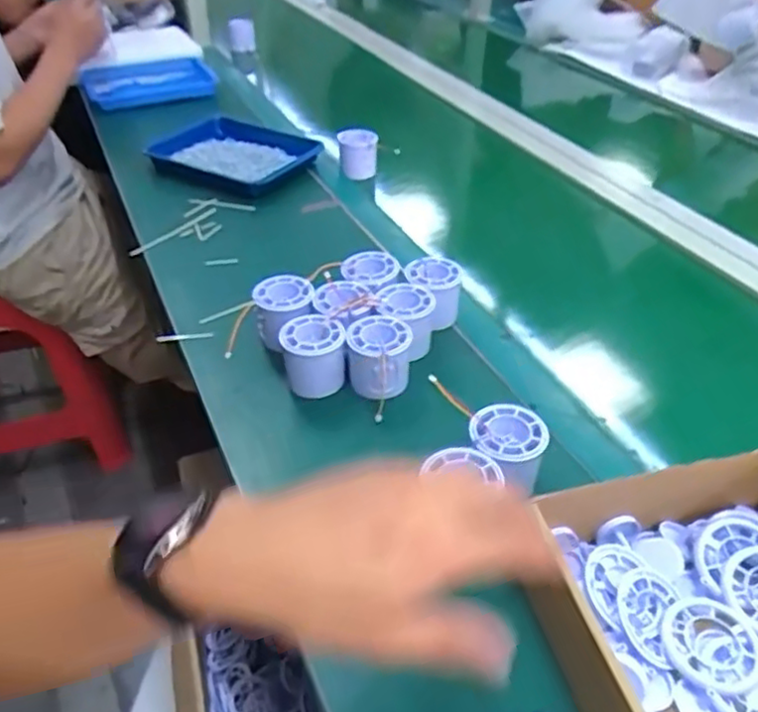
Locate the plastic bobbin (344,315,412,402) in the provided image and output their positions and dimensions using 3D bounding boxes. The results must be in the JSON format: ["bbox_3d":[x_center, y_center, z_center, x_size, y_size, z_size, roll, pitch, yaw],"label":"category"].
[{"bbox_3d":[0.000,0.001,0.588,0.054,0.051,0.056,2,39,-1],"label":"plastic bobbin"}]

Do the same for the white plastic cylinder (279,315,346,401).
[{"bbox_3d":[-0.059,0.001,0.592,0.054,0.058,0.050,-9,40,-14],"label":"white plastic cylinder"}]

